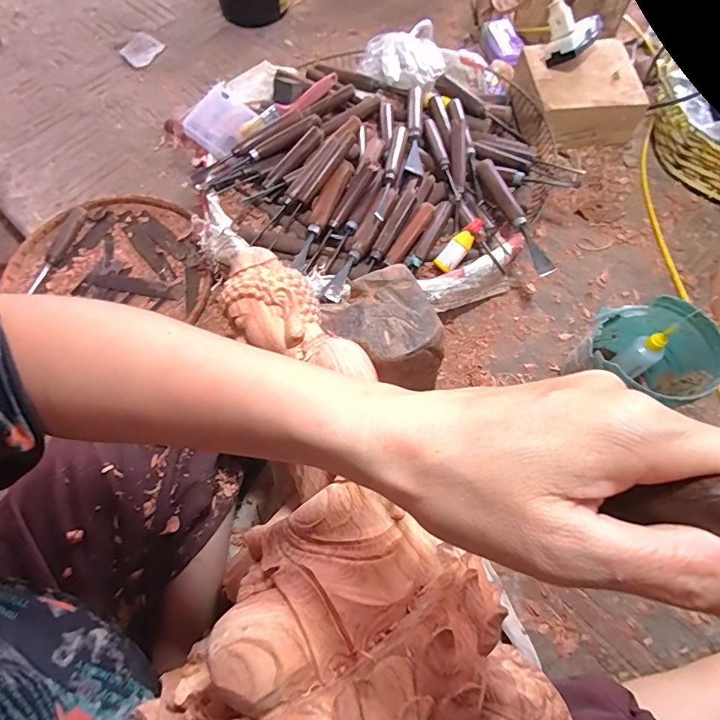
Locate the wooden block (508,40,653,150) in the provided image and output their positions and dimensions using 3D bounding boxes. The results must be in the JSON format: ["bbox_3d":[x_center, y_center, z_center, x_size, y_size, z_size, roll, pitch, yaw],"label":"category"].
[{"bbox_3d":[0.325,-0.402,0.658,0.155,0.071,0.150,-6,65,0],"label":"wooden block"}]

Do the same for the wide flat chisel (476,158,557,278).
[{"bbox_3d":[0.192,-0.180,0.538,0.022,0.028,0.181,-18,66,-6],"label":"wide flat chisel"}]

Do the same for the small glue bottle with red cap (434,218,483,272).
[{"bbox_3d":[0.121,-0.140,0.523,0.025,0.016,0.073,42,96,19],"label":"small glue bottle with red cap"}]

